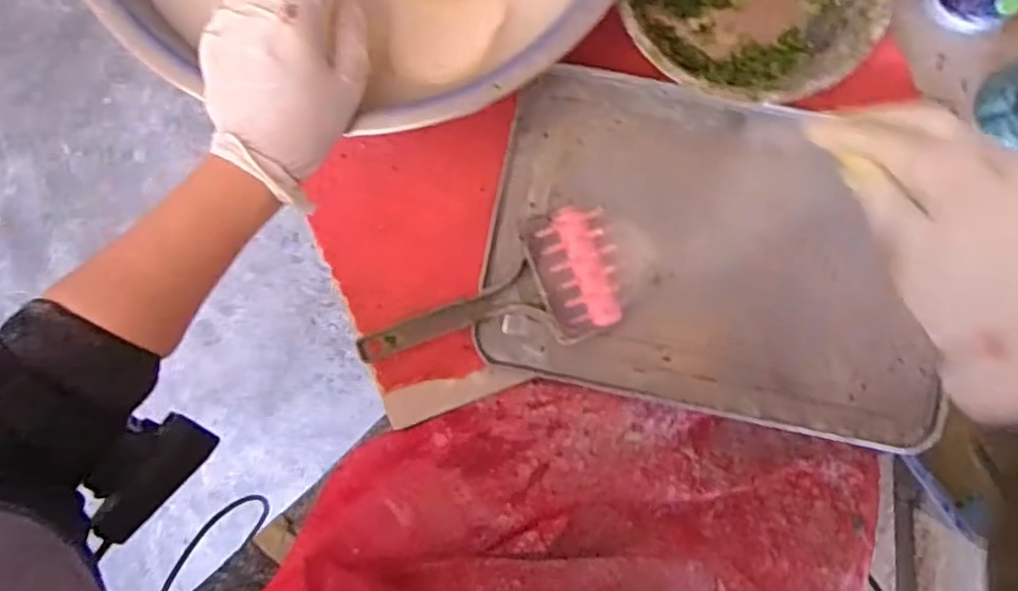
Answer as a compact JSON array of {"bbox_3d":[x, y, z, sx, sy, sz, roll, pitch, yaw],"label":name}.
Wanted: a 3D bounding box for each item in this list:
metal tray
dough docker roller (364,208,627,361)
[{"bbox_3d":[0.154,-0.031,0.489,0.330,0.027,0.227,12,90,1],"label":"metal tray"},{"bbox_3d":[-0.016,0.002,0.481,0.189,0.041,0.089,-16,90,1],"label":"dough docker roller"}]

